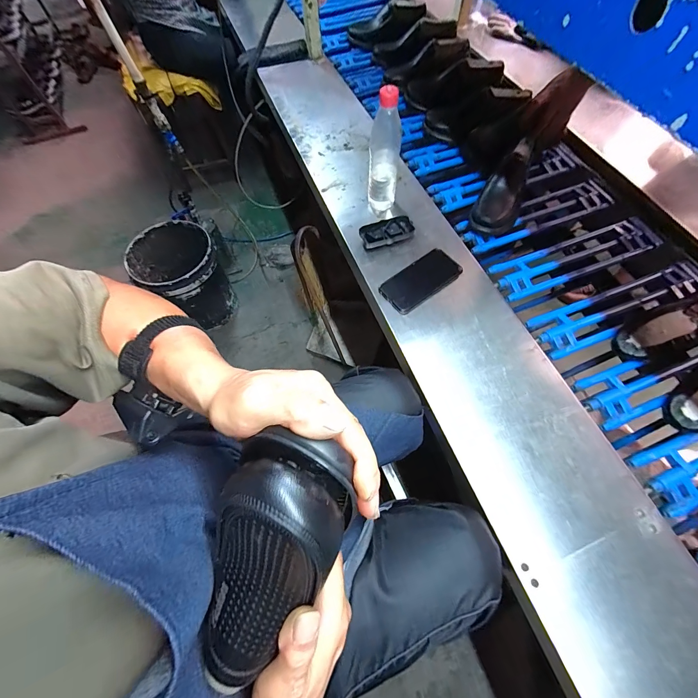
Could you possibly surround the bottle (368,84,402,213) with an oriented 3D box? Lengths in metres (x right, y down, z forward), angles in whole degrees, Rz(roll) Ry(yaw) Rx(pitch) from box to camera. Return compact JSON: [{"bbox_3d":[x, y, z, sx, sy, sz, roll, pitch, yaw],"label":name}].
[{"bbox_3d":[0.069,-0.371,0.625,0.059,0.227,0.054,4,65,5],"label":"bottle"}]

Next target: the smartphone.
[{"bbox_3d":[0.143,-0.136,0.625,0.165,0.008,0.079,-35,68,-13],"label":"smartphone"}]

